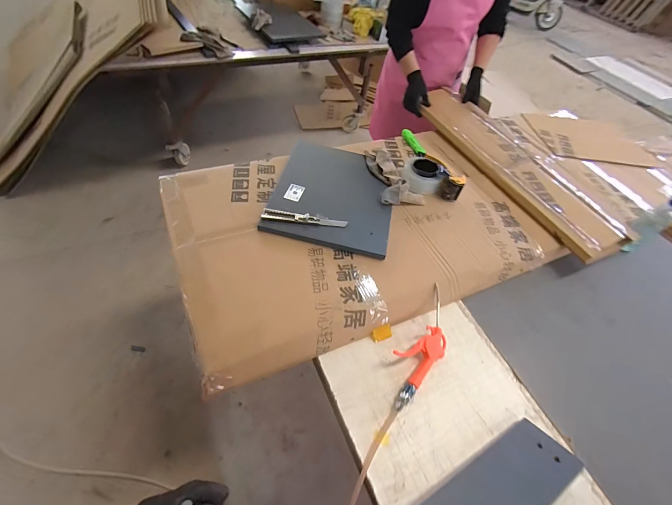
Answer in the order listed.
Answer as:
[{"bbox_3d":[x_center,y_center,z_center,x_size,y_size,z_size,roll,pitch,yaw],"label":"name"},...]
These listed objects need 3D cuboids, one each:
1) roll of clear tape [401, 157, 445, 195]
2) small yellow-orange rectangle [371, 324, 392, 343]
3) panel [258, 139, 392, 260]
[{"bbox_3d":[0.256,-0.228,0.945,0.119,0.059,0.108,22,53,8],"label":"roll of clear tape"},{"bbox_3d":[0.105,0.185,0.723,0.048,0.018,0.024,-14,56,-18],"label":"small yellow-orange rectangle"},{"bbox_3d":[0.000,-0.164,0.869,0.312,0.021,0.348,14,58,0],"label":"panel"}]

